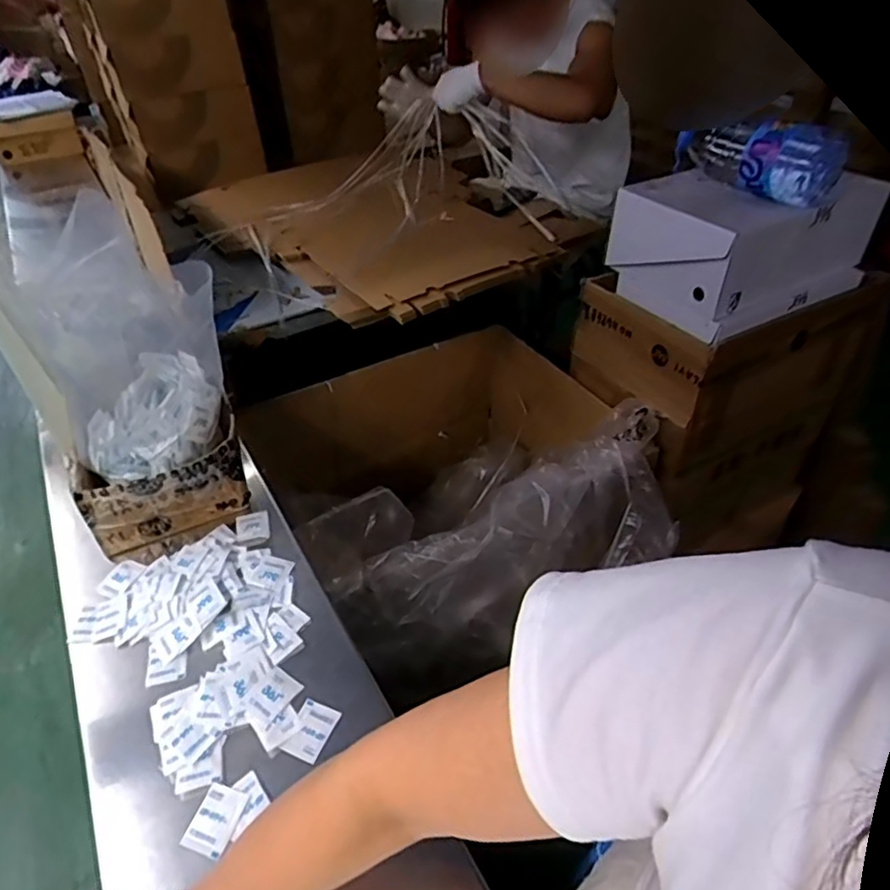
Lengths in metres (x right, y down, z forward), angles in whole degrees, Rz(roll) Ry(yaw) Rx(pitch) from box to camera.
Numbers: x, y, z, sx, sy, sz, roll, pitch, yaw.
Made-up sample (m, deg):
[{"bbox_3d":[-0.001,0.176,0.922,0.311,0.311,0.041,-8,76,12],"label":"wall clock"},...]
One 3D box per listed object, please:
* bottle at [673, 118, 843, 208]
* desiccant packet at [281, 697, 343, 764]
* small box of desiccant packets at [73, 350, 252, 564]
[{"bbox_3d":[0.461,-0.455,0.926,0.107,0.097,0.240,-21,45,-17],"label":"bottle"},{"bbox_3d":[-0.114,0.241,0.516,0.033,0.004,0.045,15,46,20],"label":"desiccant packet"},{"bbox_3d":[-0.331,0.002,0.710,0.167,0.113,0.183,-19,45,-15],"label":"small box of desiccant packets"}]

